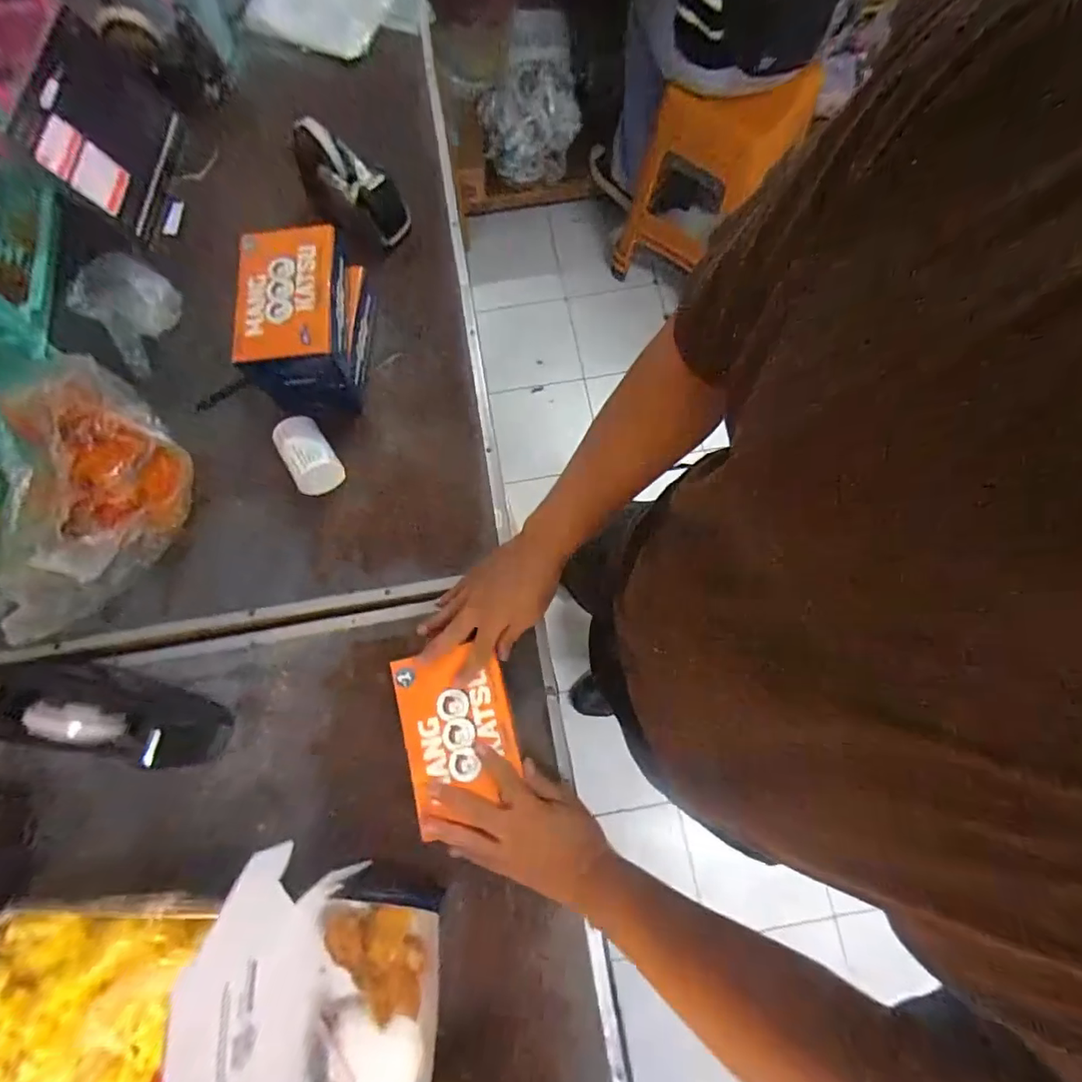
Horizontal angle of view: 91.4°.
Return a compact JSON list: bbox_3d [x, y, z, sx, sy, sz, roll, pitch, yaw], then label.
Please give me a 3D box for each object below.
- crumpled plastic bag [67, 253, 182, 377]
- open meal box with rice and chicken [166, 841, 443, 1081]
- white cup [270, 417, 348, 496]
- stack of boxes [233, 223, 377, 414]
[{"bbox_3d":[-0.542,-0.310,0.700,0.109,0.069,0.126,-43,78,-10],"label":"crumpled plastic bag"},{"bbox_3d":[-0.191,0.421,0.463,0.168,0.151,0.262,0,74,1],"label":"open meal box with rice and chicken"},{"bbox_3d":[-0.283,-0.102,0.651,0.055,0.060,0.093,-32,76,-8],"label":"white cup"},{"bbox_3d":[-0.282,-0.259,0.631,0.127,0.100,0.194,-5,74,0],"label":"stack of boxes"}]

